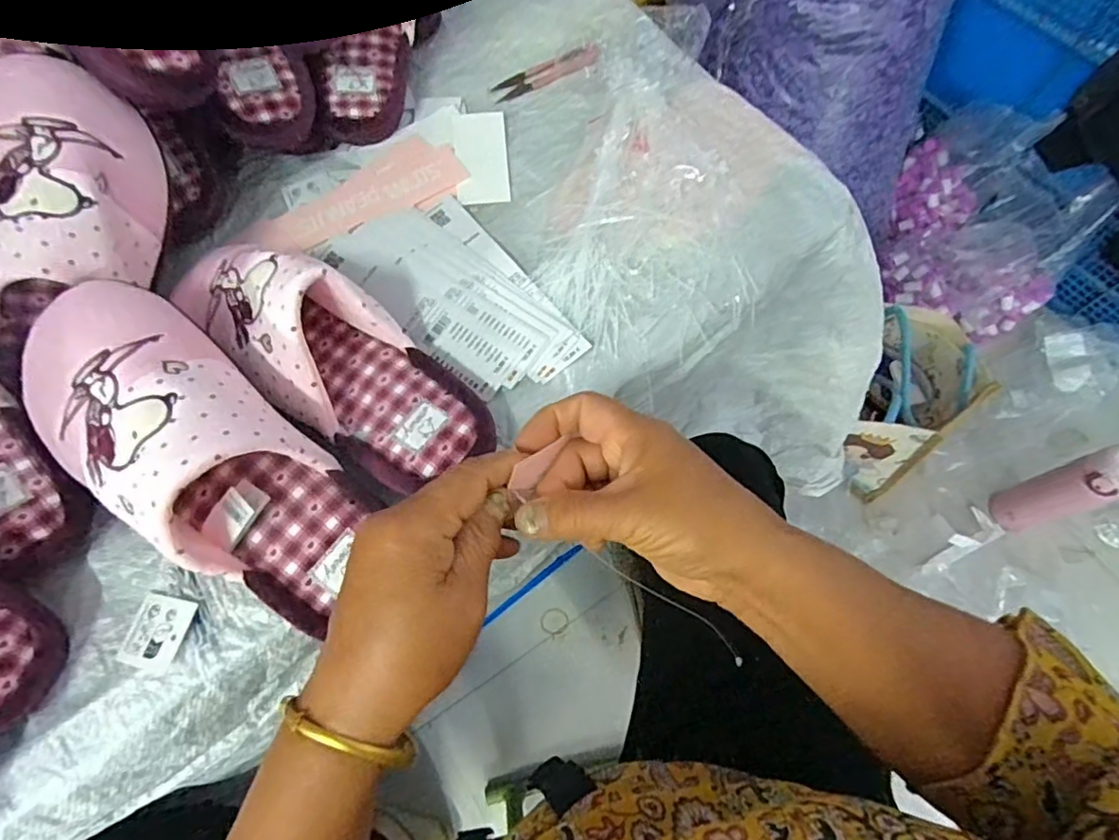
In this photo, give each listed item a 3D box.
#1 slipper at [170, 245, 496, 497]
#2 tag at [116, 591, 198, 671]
[{"bbox_3d":[-0.151,-0.047,0.380,0.231,0.080,0.092,41,73,16],"label":"slipper"},{"bbox_3d":[-0.242,0.126,0.351,0.034,0.007,0.040,11,68,5],"label":"tag"}]

